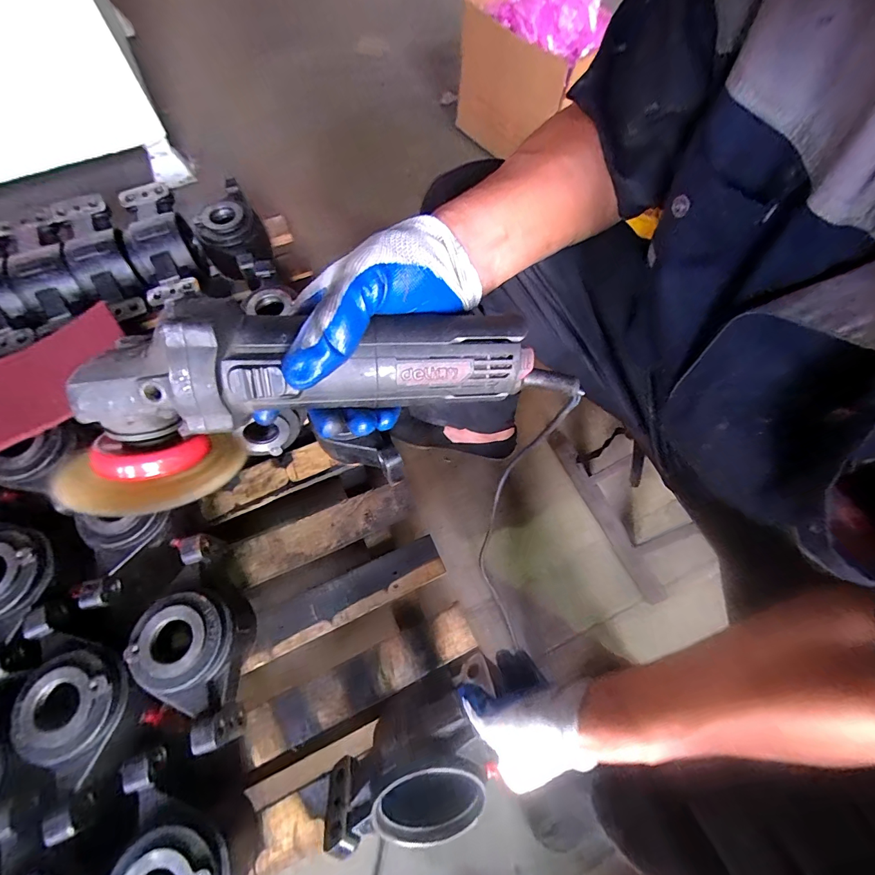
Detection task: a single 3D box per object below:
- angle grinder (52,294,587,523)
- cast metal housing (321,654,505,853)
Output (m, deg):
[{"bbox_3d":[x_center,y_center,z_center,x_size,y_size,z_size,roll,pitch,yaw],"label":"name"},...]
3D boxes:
[{"bbox_3d":[-0.063,-0.038,0.248,0.314,0.077,0.088,-14,67,-10],"label":"angle grinder"},{"bbox_3d":[-0.017,0.345,0.425,0.217,0.110,0.129,-24,69,-12],"label":"cast metal housing"}]

